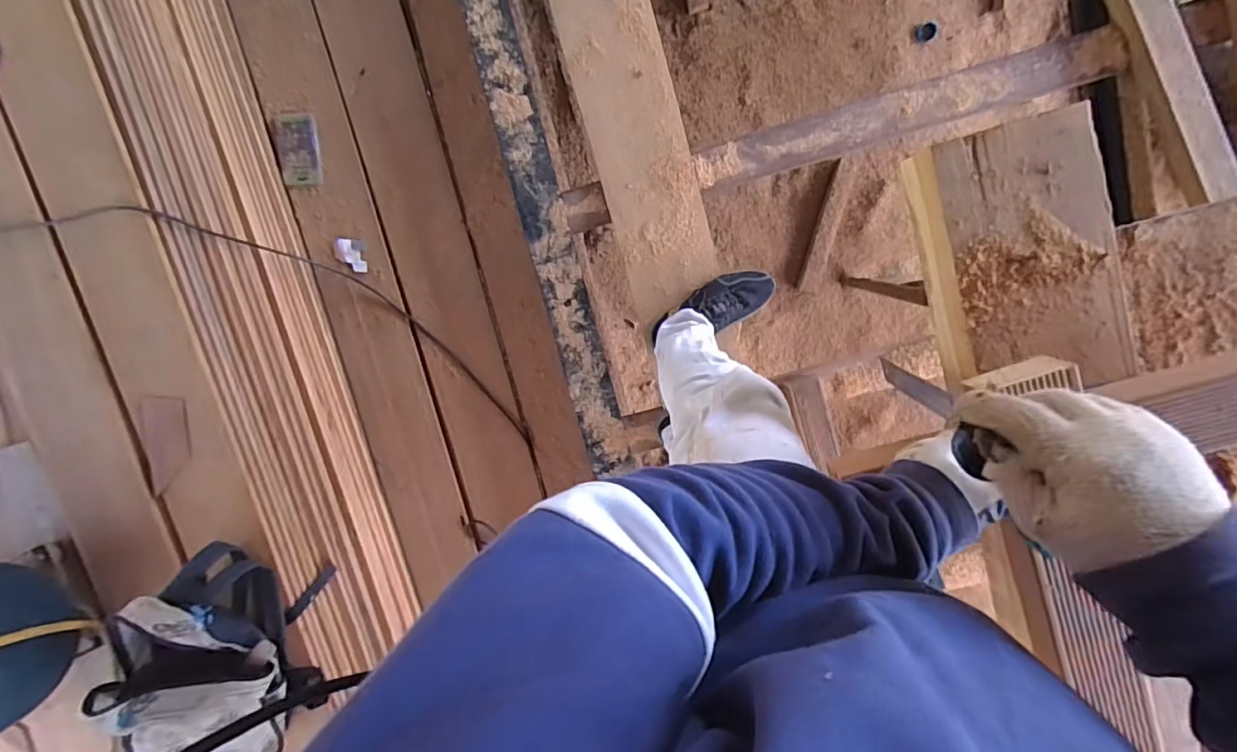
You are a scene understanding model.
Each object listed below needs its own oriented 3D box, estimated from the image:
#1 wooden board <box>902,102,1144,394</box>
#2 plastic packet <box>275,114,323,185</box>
[{"bbox_3d":[0.390,-0.110,0.533,0.152,0.058,0.256,-15,98,6],"label":"wooden board"},{"bbox_3d":[-0.749,-0.530,1.271,0.097,0.009,0.155,-2,99,5],"label":"plastic packet"}]

